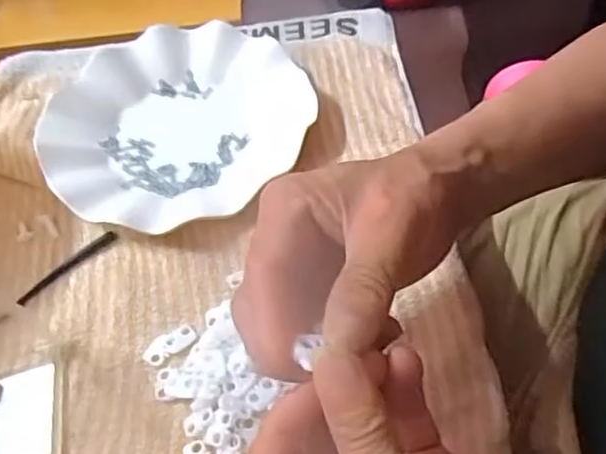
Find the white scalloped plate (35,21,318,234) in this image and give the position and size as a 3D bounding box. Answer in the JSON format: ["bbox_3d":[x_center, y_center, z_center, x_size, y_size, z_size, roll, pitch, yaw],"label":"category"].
[{"bbox_3d":[-0.090,-0.076,0.456,0.182,0.025,0.164,-28,57,-12],"label":"white scalloped plate"}]

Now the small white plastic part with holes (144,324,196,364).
[{"bbox_3d":[-0.076,0.066,0.365,0.031,0.004,0.015,-29,57,-13],"label":"small white plastic part with holes"}]

